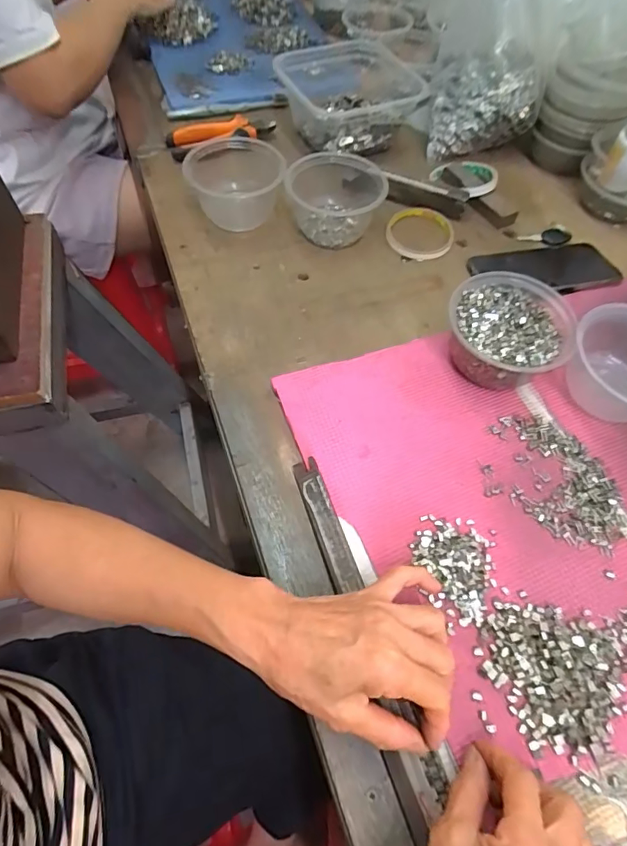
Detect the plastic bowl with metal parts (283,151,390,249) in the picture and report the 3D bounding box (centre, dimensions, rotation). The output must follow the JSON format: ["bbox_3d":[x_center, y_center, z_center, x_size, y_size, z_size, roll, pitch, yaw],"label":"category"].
[{"bbox_3d":[0.031,-0.281,0.577,0.114,0.060,0.132,12,59,5],"label":"plastic bowl with metal parts"}]

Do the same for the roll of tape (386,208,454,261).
[{"bbox_3d":[0.132,-0.236,0.585,0.083,0.013,0.086,4,59,2],"label":"roll of tape"}]

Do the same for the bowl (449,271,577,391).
[{"bbox_3d":[0.189,-0.085,0.457,0.116,0.061,0.108,1,59,-2],"label":"bowl"}]

